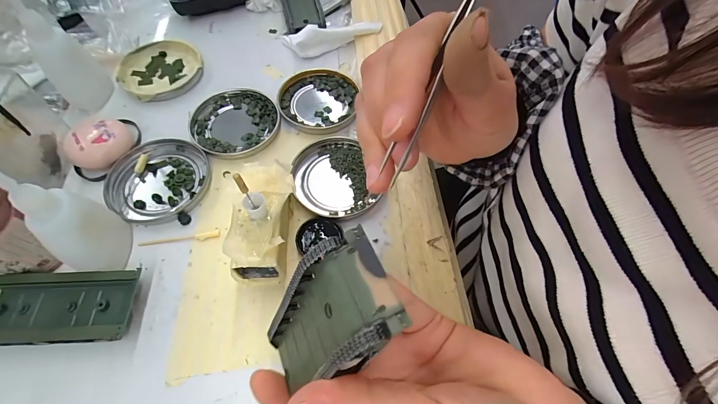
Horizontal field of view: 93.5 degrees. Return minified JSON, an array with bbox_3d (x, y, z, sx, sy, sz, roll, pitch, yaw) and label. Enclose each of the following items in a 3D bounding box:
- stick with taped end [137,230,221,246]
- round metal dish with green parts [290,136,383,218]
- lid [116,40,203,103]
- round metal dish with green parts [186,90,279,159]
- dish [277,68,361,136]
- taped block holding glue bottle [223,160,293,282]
[{"bbox_3d":[-0.136,0.028,0.256,0.059,0.004,0.006,-8,60,-7],"label":"stick with taped end"},{"bbox_3d":[-0.022,-0.020,0.287,0.063,0.013,0.073,-21,63,-14],"label":"round metal dish with green parts"},{"bbox_3d":[-0.201,-0.134,0.343,0.077,0.013,0.079,1,60,-2],"label":"lid"},{"bbox_3d":[-0.115,-0.074,0.311,0.075,0.010,0.078,0,60,0],"label":"round metal dish with green parts"},{"bbox_3d":[-0.041,-0.099,0.327,0.072,0.008,0.077,3,60,-1],"label":"dish"},{"bbox_3d":[-0.069,0.012,0.242,0.042,0.049,0.086,0,60,-3],"label":"taped block holding glue bottle"}]

